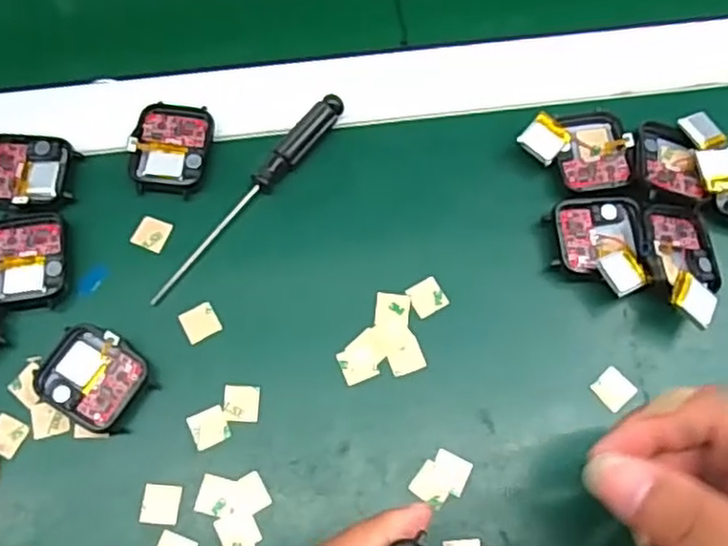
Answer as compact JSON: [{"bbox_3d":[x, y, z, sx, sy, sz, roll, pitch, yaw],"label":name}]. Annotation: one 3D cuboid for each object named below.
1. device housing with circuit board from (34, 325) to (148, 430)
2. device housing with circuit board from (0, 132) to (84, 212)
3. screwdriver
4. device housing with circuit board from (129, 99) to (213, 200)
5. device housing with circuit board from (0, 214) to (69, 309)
[{"bbox_3d":[-0.118,0.045,0.309,0.044,0.010,0.037,29,71,10],"label":"device housing with circuit board"},{"bbox_3d":[-0.162,-0.049,0.340,0.045,0.006,0.039,8,69,3],"label":"device housing with circuit board"},{"bbox_3d":[-0.055,-0.038,0.338,0.012,0.013,0.131,38,73,13],"label":"screwdriver"},{"bbox_3d":[-0.095,-0.061,0.347,0.036,0.010,0.045,9,69,3],"label":"device housing with circuit board"},{"bbox_3d":[-0.155,-0.007,0.325,0.036,0.007,0.044,-4,69,-2],"label":"device housing with circuit board"}]

